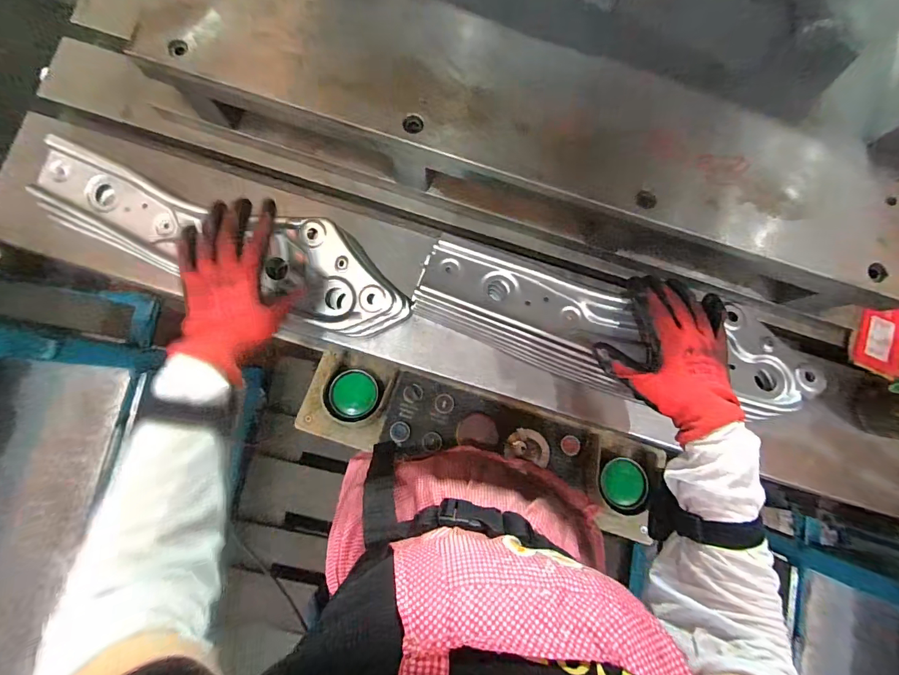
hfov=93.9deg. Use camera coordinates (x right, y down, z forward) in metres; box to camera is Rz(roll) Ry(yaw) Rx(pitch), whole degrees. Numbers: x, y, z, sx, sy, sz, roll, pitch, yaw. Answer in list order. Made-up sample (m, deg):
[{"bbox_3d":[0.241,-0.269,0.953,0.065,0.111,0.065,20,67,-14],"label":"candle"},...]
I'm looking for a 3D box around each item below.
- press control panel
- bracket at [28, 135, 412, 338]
[{"bbox_3d":[0.056,0.155,0.634,0.532,0.092,0.142,17,82,-1],"label":"press control panel"},{"bbox_3d":[-0.269,-0.108,0.497,0.454,0.050,0.112,18,82,2],"label":"bracket"}]

